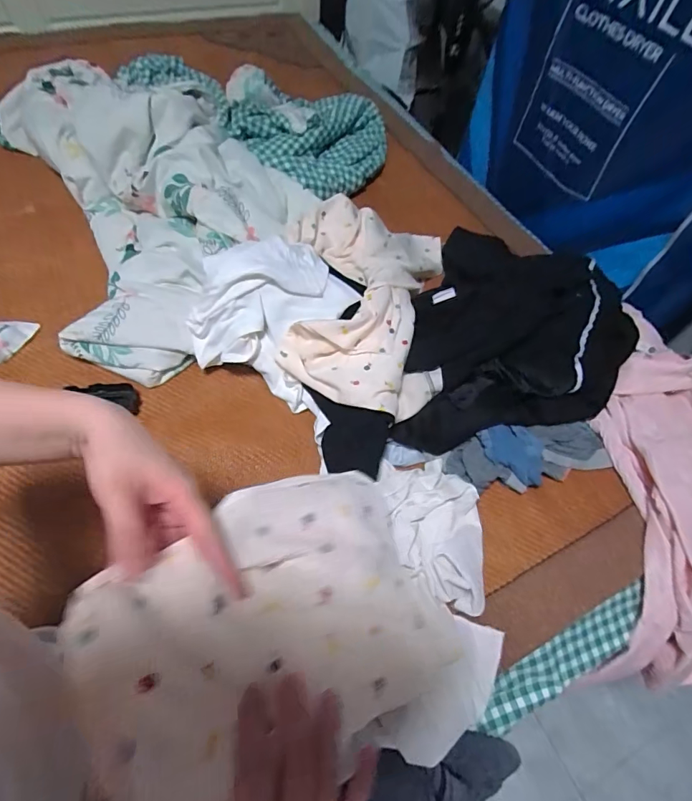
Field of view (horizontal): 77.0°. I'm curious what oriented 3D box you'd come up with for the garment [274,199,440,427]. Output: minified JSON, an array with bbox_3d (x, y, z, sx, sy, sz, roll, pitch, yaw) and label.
[{"bbox_3d":[0.029,-0.191,0.772,0.283,0.114,0.497,11,58,2],"label":"garment"}]

